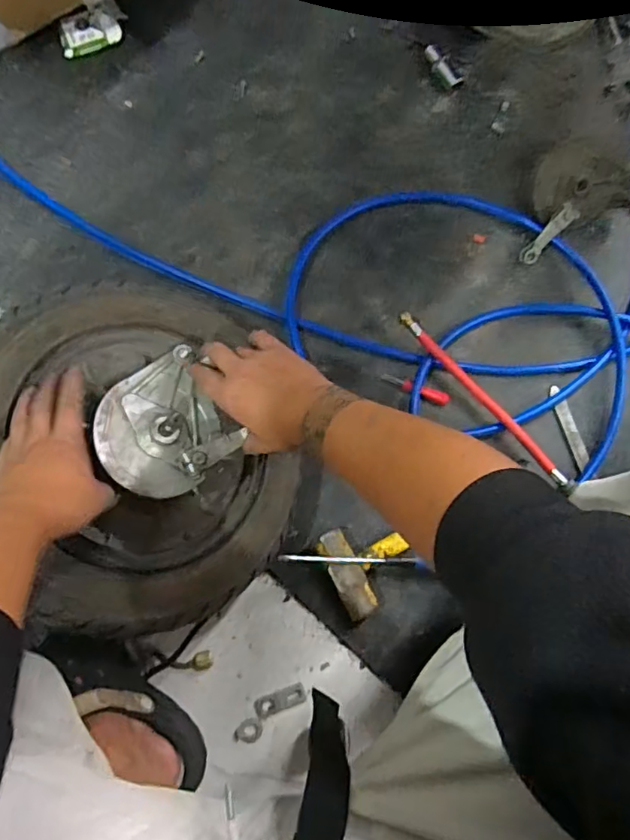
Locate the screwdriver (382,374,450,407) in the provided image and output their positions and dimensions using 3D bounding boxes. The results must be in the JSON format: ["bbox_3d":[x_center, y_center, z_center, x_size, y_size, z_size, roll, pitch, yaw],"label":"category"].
[{"bbox_3d":[0.140,-0.042,0.782,0.097,0.018,0.018,20,80,1],"label":"screwdriver"}]

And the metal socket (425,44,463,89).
[{"bbox_3d":[0.200,-0.552,0.881,0.025,0.018,0.075,-42,85,-8],"label":"metal socket"}]

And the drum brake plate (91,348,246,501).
[{"bbox_3d":[-0.140,0.001,0.567,0.154,0.052,0.133,-38,96,-31],"label":"drum brake plate"}]

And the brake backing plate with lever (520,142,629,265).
[{"bbox_3d":[0.377,-0.331,0.814,0.214,0.040,0.120,-30,108,1],"label":"brake backing plate with lever"}]

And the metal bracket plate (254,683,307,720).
[{"bbox_3d":[-0.043,0.356,0.712,0.066,0.004,0.024,-19,82,-6],"label":"metal bracket plate"}]

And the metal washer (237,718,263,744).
[{"bbox_3d":[-0.082,0.391,0.705,0.029,0.004,0.029,0,80,-3],"label":"metal washer"}]

